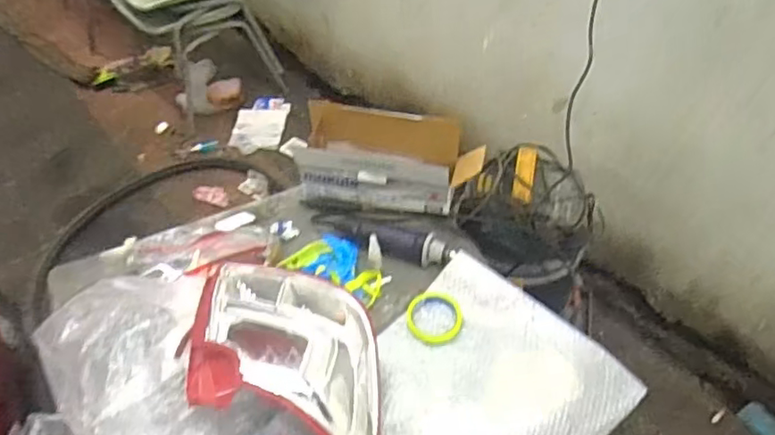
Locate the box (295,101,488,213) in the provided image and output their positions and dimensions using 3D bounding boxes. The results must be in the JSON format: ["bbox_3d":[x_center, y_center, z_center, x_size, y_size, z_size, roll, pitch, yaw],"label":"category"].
[{"bbox_3d":[0.001,-0.119,1.244,0.361,0.149,0.154,9,48,11],"label":"box"}]

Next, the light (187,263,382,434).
[{"bbox_3d":[-0.173,0.207,0.953,0.403,0.115,0.259,14,49,16],"label":"light"}]

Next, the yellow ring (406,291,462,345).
[{"bbox_3d":[0.083,0.176,1.062,0.096,0.013,0.100,-1,47,1],"label":"yellow ring"}]

